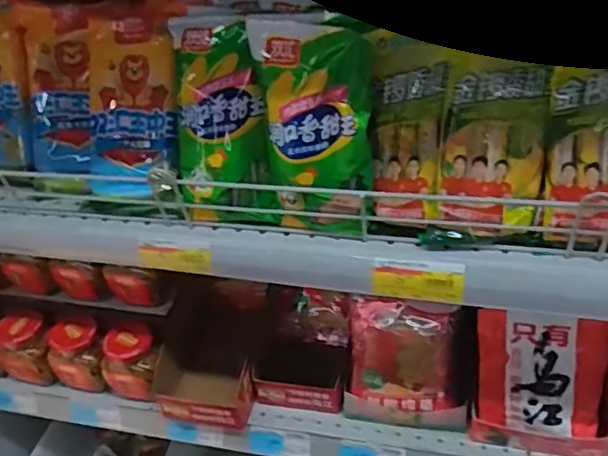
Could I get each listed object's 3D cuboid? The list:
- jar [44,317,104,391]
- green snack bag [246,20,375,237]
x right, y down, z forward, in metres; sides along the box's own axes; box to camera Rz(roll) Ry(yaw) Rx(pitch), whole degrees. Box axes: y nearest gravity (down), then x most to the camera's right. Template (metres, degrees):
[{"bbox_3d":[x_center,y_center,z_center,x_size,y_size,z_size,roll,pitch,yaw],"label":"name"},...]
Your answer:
[{"bbox_3d":[-0.313,0.176,0.801,0.073,0.088,0.075,-5,38,4],"label":"jar"},{"bbox_3d":[0.011,-0.080,0.504,0.097,0.182,0.049,-2,38,6],"label":"green snack bag"}]

